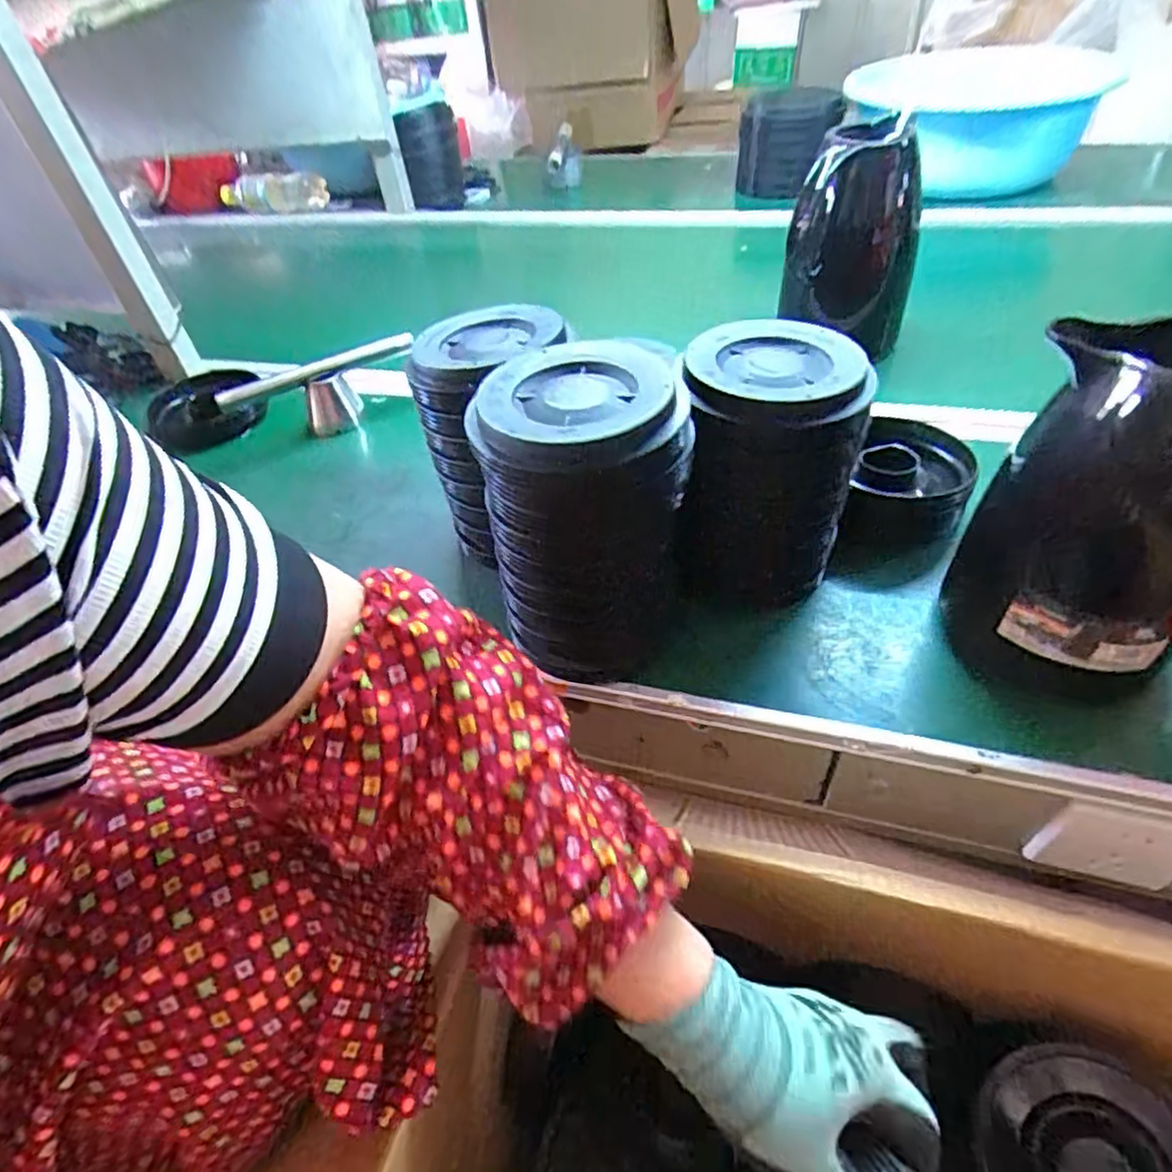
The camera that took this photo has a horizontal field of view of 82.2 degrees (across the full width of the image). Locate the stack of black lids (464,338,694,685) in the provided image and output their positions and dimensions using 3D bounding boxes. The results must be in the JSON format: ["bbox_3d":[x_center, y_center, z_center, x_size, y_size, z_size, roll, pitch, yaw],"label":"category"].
[{"bbox_3d":[0.003,-0.043,0.425,0.117,0.177,0.116,2,46,9],"label":"stack of black lids"}]

